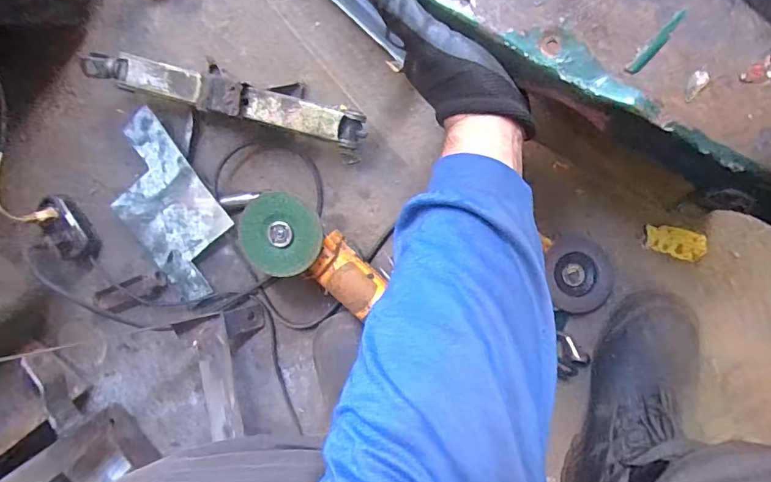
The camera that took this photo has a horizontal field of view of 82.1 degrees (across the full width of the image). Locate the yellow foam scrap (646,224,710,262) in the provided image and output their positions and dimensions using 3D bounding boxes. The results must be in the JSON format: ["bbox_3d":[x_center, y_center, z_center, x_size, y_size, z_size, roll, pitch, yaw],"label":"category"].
[{"bbox_3d":[0.359,0.002,0.547,0.071,0.005,0.035,16,99,5],"label":"yellow foam scrap"}]

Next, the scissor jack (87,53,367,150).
[{"bbox_3d":[-0.201,-0.184,0.547,0.363,0.091,0.066,16,99,5],"label":"scissor jack"}]

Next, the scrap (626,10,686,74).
[{"bbox_3d":[0.184,-0.134,0.301,0.009,0.004,0.048,41,100,1],"label":"scrap"}]

